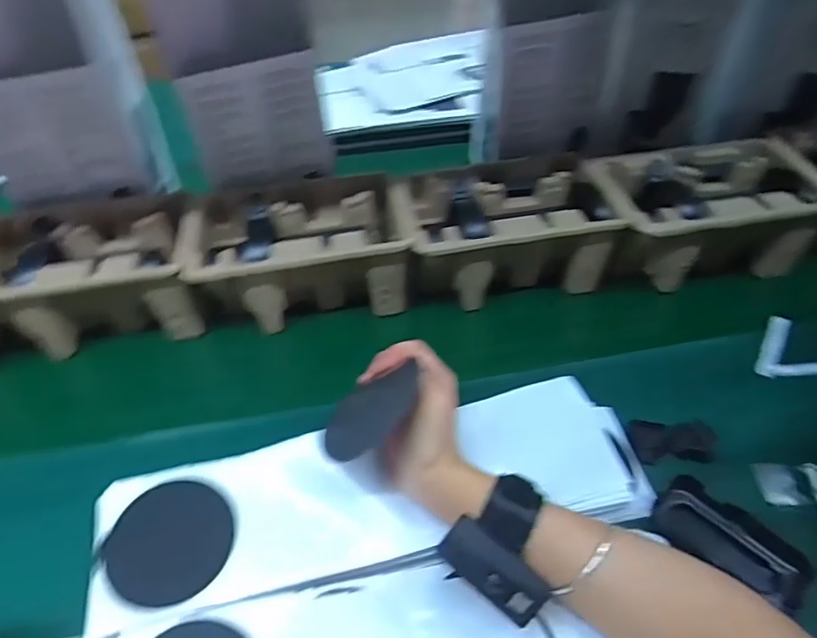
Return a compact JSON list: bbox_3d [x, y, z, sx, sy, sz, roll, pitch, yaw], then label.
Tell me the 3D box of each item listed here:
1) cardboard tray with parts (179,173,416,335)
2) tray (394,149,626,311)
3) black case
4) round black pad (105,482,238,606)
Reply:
[{"bbox_3d":[-0.118,-0.070,0.621,0.230,0.105,0.140,-6,45,-4],"label":"cardboard tray with parts"},{"bbox_3d":[0.109,-0.094,0.634,0.228,0.102,0.143,-4,45,-2],"label":"tray"},{"bbox_3d":[0.251,0.174,0.432,0.107,0.035,0.040,32,54,30],"label":"black case"},{"bbox_3d":[-0.178,0.166,0.416,0.084,0.005,0.084,5,58,-8],"label":"round black pad"}]

